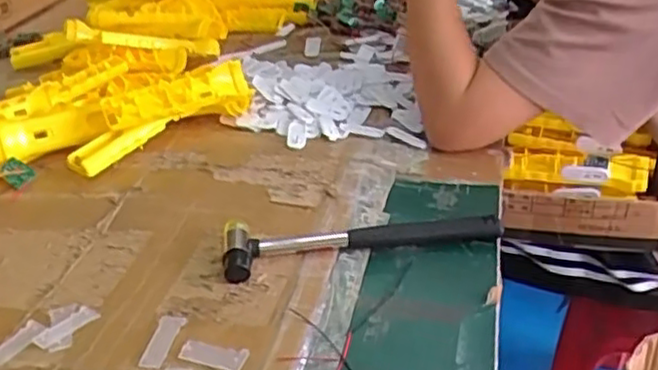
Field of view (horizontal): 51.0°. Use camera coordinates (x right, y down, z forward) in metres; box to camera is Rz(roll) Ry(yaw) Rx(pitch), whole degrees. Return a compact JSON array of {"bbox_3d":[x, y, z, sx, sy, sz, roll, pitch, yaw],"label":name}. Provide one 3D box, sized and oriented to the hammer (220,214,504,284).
[{"bbox_3d":[0.028,0.044,0.593,0.236,0.023,0.058,-7,30,-5],"label":"hammer"}]

